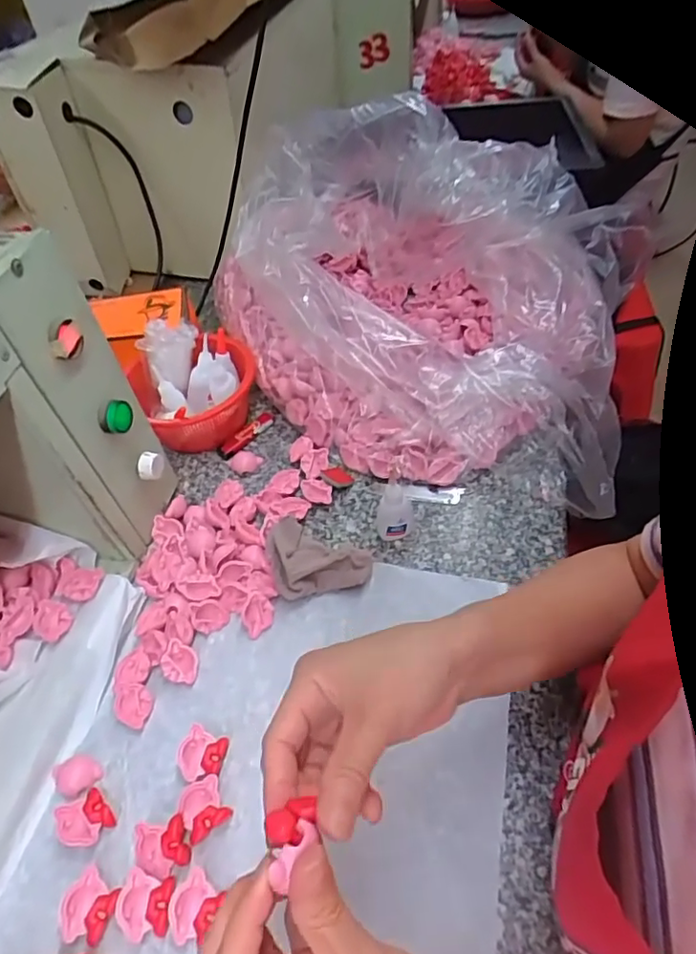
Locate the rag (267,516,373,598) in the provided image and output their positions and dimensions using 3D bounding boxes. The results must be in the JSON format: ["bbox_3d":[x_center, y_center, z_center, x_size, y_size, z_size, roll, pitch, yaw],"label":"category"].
[{"bbox_3d":[-0.026,0.071,0.515,0.087,0.048,0.061,-11,49,-3],"label":"rag"}]

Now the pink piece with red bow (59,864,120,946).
[{"bbox_3d":[-0.168,0.281,0.373,0.032,0.013,0.037,14,52,17],"label":"pink piece with red bow"}]

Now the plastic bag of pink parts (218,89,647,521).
[{"bbox_3d":[0.101,-0.243,0.666,0.503,0.202,0.470,18,54,20],"label":"plastic bag of pink parts"}]

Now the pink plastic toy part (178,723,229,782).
[{"bbox_3d":[-0.109,0.210,0.429,0.032,0.020,0.036,8,51,13],"label":"pink plastic toy part"}]

